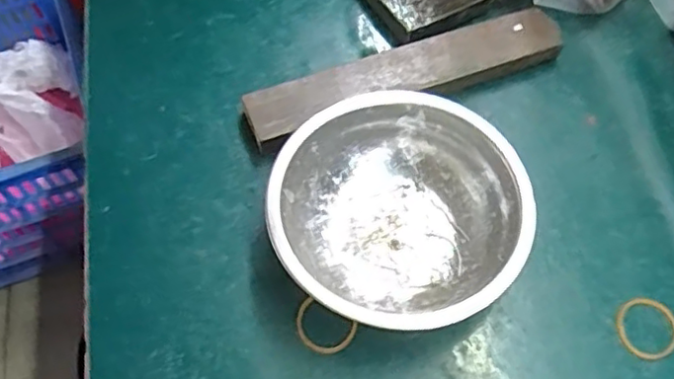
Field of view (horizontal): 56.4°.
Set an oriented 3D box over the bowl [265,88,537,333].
[{"bbox_3d":[0.030,0.013,0.325,0.123,0.045,0.125,0,61,1],"label":"bowl"}]

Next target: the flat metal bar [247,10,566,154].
[{"bbox_3d":[0.042,-0.070,0.380,0.198,0.012,0.036,-20,66,-11],"label":"flat metal bar"}]

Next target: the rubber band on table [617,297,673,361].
[{"bbox_3d":[0.158,0.069,0.317,0.032,0.004,0.031,-23,64,-12],"label":"rubber band on table"}]

